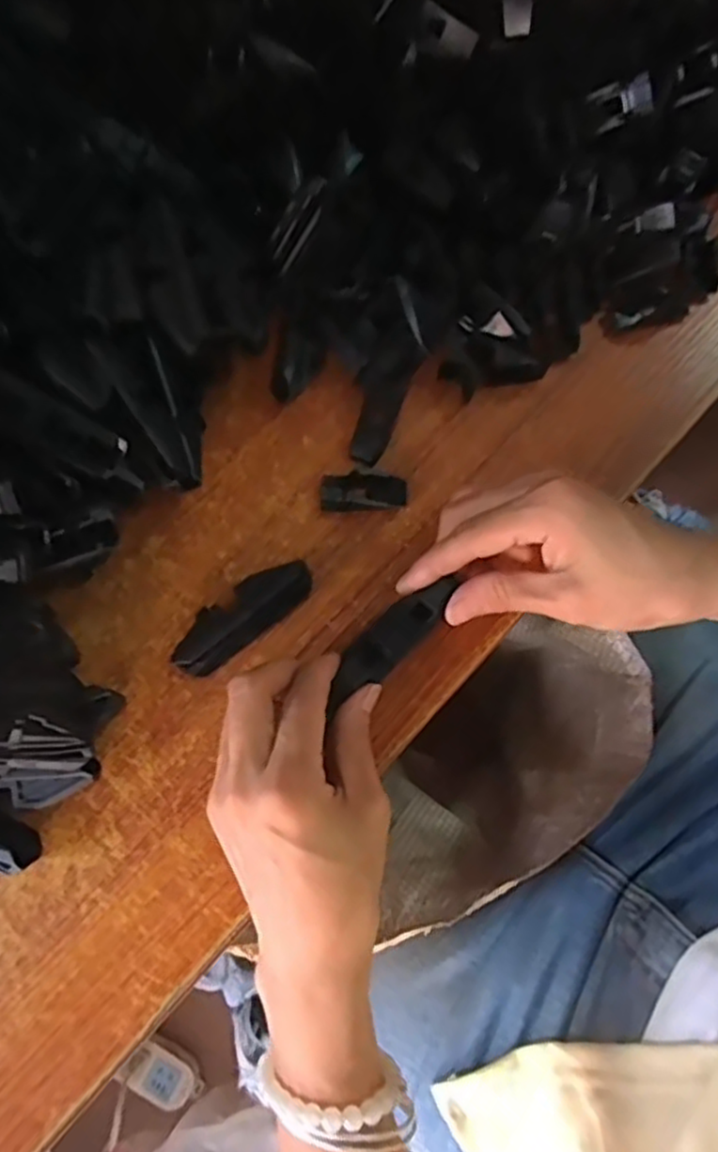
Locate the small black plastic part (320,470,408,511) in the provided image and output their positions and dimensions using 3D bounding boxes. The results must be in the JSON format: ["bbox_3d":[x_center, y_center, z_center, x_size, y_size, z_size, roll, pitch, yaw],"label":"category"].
[{"bbox_3d":[0.002,-0.042,0.344,0.042,0.012,0.020,4,77,1],"label":"small black plastic part"}]

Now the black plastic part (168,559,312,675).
[{"bbox_3d":[-0.054,0.018,0.328,0.072,0.016,0.026,-35,79,-8],"label":"black plastic part"}]

